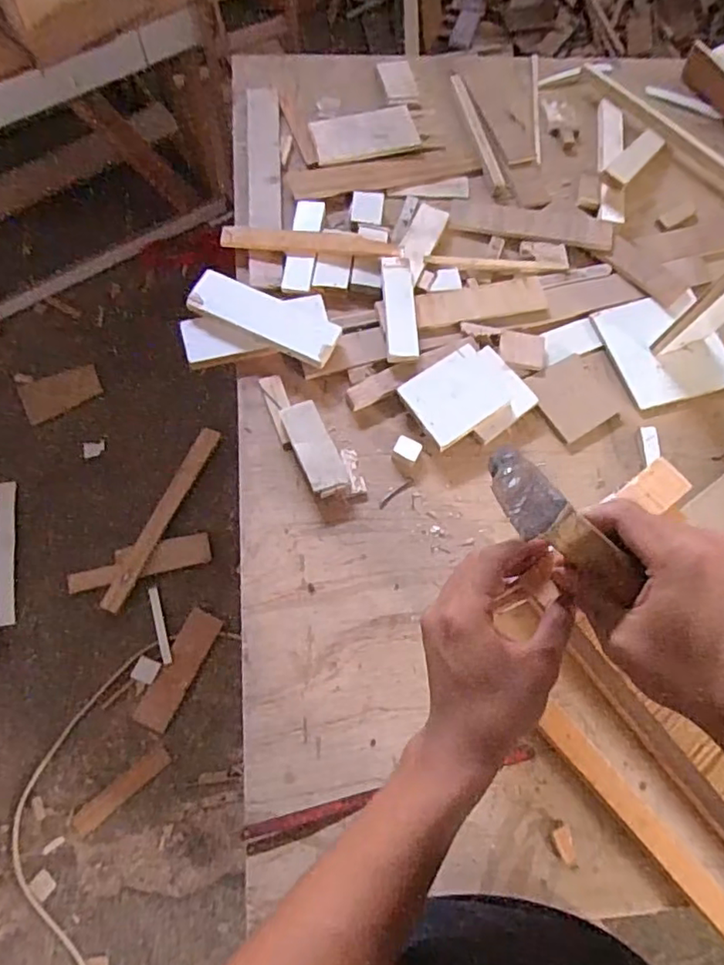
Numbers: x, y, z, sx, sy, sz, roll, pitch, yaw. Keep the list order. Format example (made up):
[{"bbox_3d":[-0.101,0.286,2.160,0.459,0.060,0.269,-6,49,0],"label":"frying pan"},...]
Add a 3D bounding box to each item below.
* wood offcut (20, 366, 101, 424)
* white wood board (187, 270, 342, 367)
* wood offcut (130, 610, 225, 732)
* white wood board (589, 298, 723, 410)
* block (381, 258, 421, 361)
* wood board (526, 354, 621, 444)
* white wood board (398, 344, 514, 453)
[{"bbox_3d":[-0.790,-0.235,1.567,0.194,0.023,0.102,-25,101,-28],"label":"wood offcut"},{"bbox_3d":[-0.121,-0.208,0.743,0.187,0.018,0.063,22,72,6],"label":"white wood board"},{"bbox_3d":[-0.418,0.424,1.350,0.077,0.017,0.266,26,70,5],"label":"wood offcut"},{"bbox_3d":[0.410,-0.184,0.795,0.152,0.007,0.155,-16,72,-7],"label":"white wood board"},{"bbox_3d":[0.049,-0.228,0.767,0.040,0.016,0.155,-3,71,-3],"label":"block"},{"bbox_3d":[0.273,-0.113,0.768,0.091,0.014,0.098,-31,75,-11],"label":"wood board"},{"bbox_3d":[0.115,-0.107,0.732,0.117,0.008,0.095,-34,81,-14],"label":"white wood board"}]

